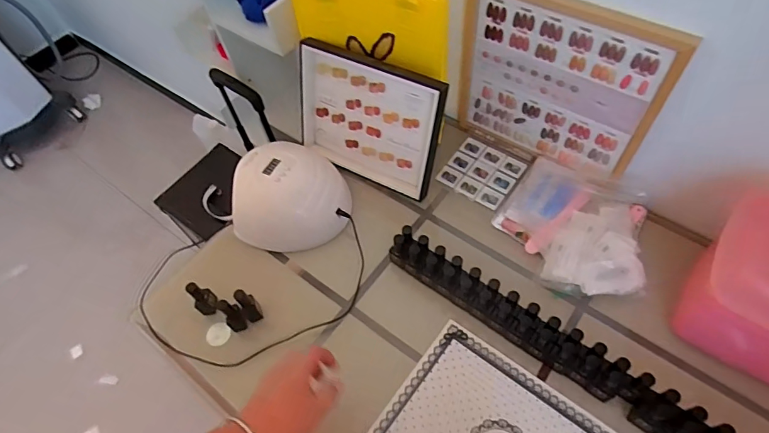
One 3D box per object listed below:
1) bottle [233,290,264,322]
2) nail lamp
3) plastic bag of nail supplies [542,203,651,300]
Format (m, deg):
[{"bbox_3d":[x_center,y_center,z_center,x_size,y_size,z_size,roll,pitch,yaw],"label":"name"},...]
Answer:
[{"bbox_3d":[-0.218,0.143,0.717,0.028,0.079,0.028,-2,58,4],"label":"bottle"},{"bbox_3d":[-0.167,-0.031,0.820,0.201,0.120,0.177,6,59,9],"label":"nail lamp"},{"bbox_3d":[0.353,0.047,0.747,0.150,0.026,0.194,13,60,13],"label":"plastic bag of nail supplies"}]

